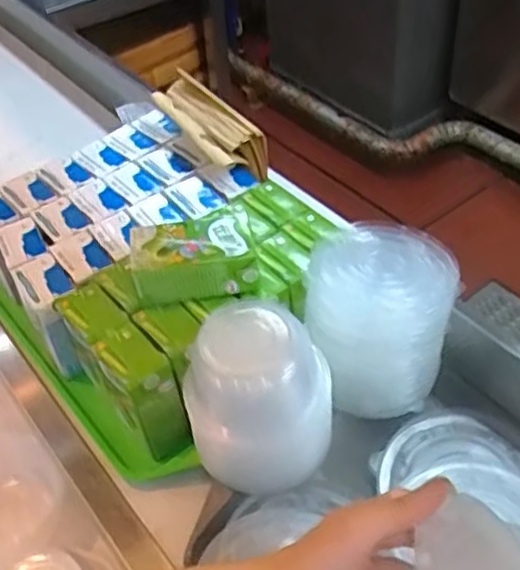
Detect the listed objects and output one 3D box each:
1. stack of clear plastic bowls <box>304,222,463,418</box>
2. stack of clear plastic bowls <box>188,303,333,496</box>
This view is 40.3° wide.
[{"bbox_3d":[0.101,0.030,0.610,0.114,0.107,0.124,18,50,22],"label":"stack of clear plastic bowls"},{"bbox_3d":[-0.001,0.087,0.558,0.105,0.112,0.096,-4,45,2],"label":"stack of clear plastic bowls"}]

